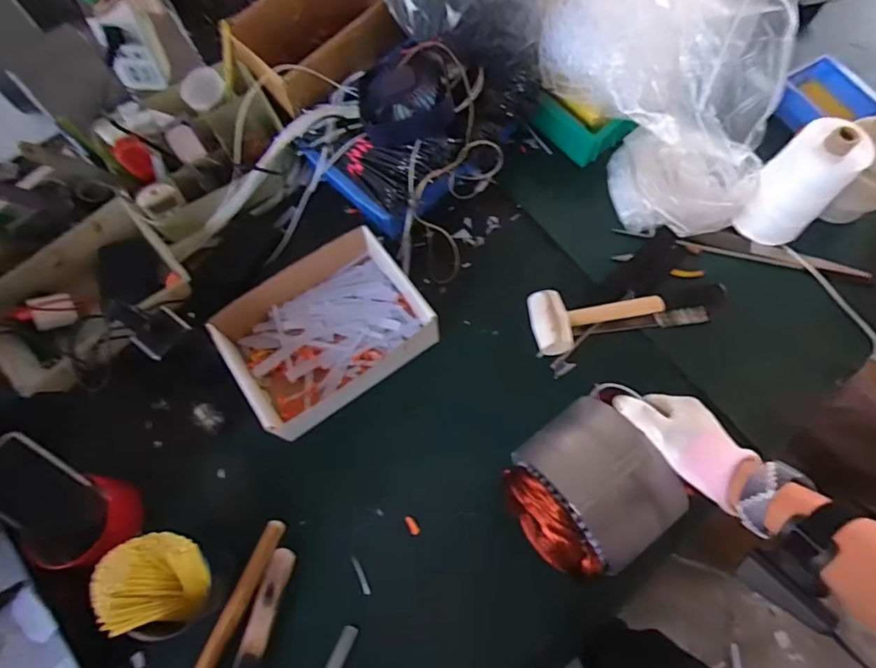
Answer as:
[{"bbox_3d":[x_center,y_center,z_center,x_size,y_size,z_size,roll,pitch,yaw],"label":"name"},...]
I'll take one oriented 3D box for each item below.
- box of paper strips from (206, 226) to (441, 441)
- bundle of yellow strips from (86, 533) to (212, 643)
[{"bbox_3d":[-0.144,-0.004,0.676,0.238,0.071,0.192,-33,73,-10],"label":"box of paper strips"},{"bbox_3d":[-0.294,0.267,0.554,0.100,0.094,0.099,0,70,1],"label":"bundle of yellow strips"}]

